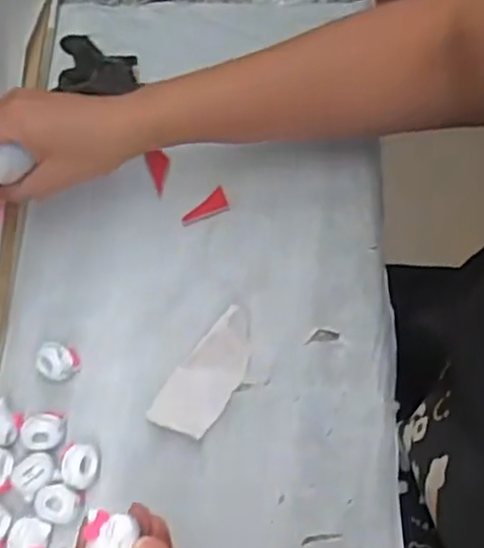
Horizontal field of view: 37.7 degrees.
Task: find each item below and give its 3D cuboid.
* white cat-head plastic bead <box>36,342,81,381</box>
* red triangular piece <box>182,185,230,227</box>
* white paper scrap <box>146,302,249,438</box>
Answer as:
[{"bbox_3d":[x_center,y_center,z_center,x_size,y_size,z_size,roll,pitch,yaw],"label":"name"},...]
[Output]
[{"bbox_3d":[-0.111,0.053,0.430,0.022,0.023,0.023,-1,68,2],"label":"white cat-head plastic bead"},{"bbox_3d":[-0.025,-0.043,0.472,0.033,0.007,0.016,-26,69,-8],"label":"red triangular piece"},{"bbox_3d":[-0.019,0.059,0.420,0.035,0.018,0.079,33,73,15],"label":"white paper scrap"}]

